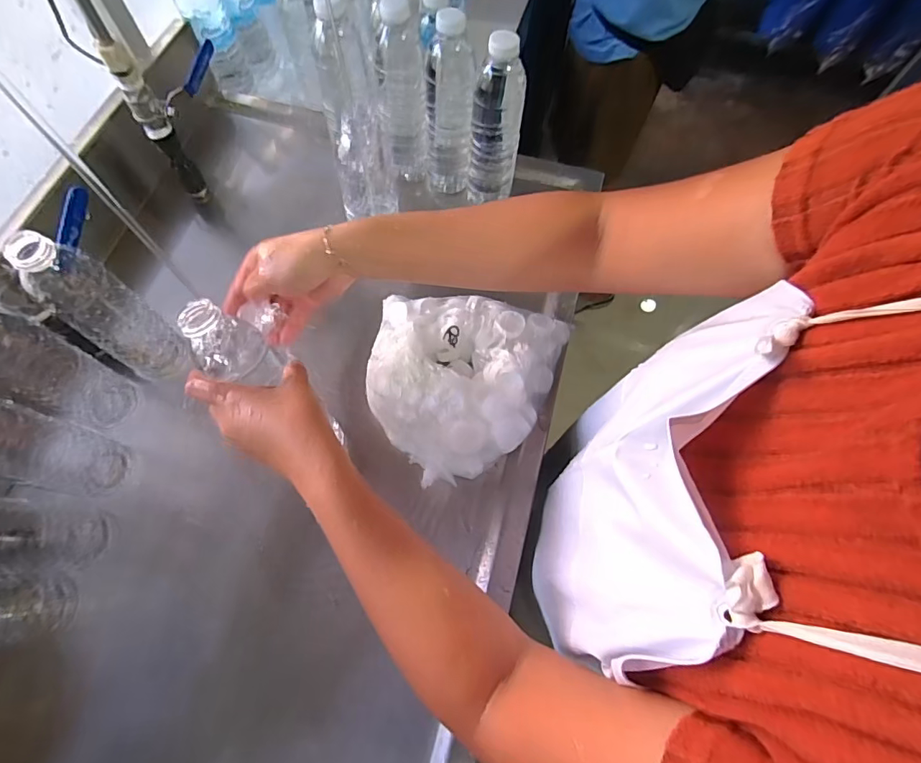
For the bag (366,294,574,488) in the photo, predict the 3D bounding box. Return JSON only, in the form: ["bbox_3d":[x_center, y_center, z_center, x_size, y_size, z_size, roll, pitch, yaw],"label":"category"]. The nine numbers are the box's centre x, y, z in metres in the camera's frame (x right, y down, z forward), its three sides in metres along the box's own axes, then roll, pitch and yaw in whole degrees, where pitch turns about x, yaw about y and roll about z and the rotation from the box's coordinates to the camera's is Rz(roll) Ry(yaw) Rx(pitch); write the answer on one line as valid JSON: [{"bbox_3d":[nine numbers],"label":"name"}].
[{"bbox_3d":[0.003,0.003,0.517,0.214,0.089,0.213,7,67,2],"label":"bag"}]

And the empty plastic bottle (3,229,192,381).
[{"bbox_3d":[-0.362,-0.067,0.476,0.074,0.213,0.062,28,70,10],"label":"empty plastic bottle"}]

